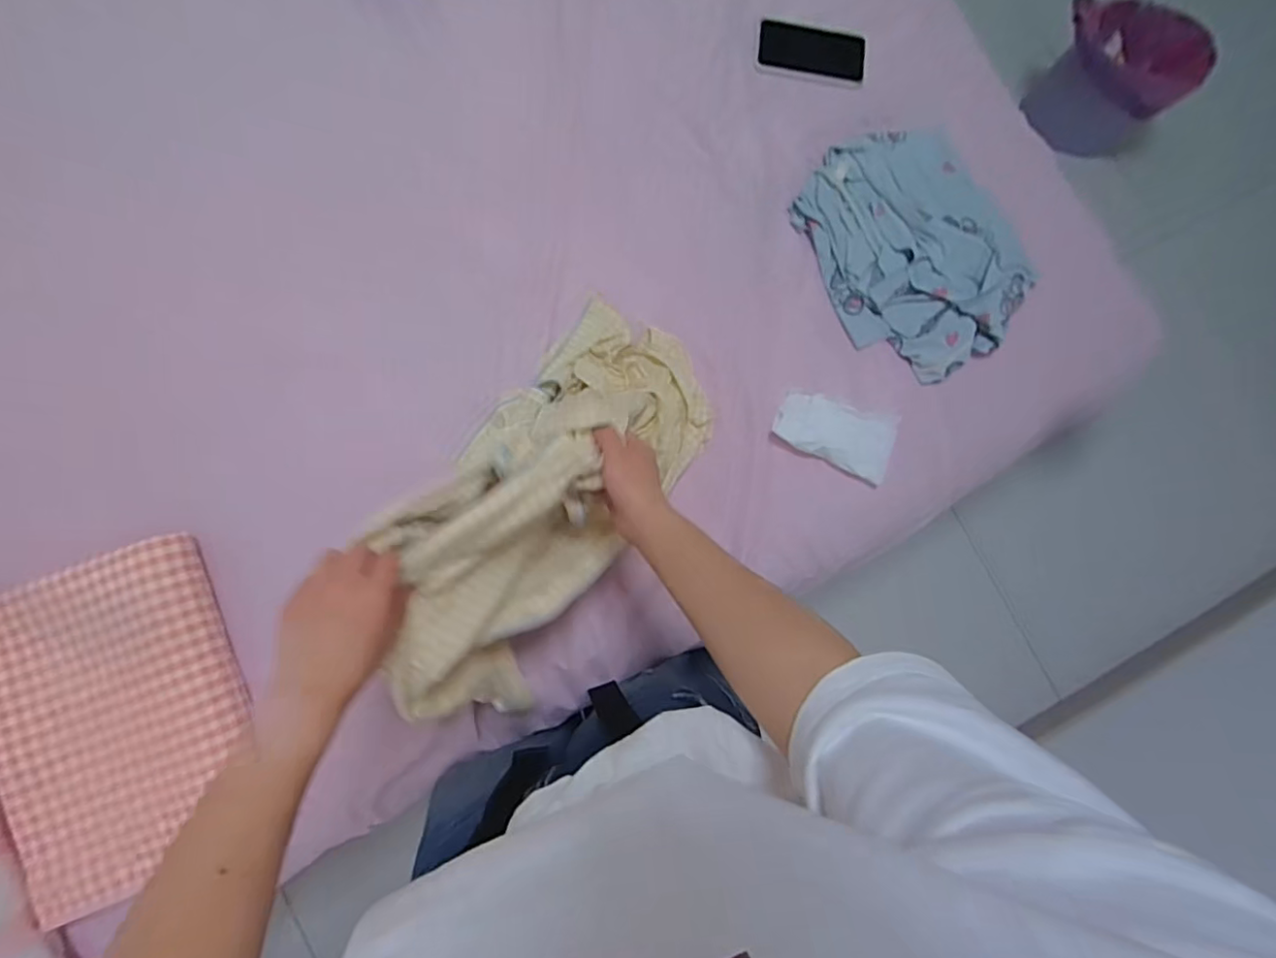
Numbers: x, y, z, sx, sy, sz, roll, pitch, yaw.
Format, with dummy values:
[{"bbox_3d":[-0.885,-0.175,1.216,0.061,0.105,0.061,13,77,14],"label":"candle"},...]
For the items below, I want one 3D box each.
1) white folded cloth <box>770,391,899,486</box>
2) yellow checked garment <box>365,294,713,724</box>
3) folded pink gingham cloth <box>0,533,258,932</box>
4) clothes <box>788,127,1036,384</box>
[{"bbox_3d":[0.249,-0.058,0.756,0.150,0.015,0.084,20,83,-1],"label":"white folded cloth"},{"bbox_3d":[-0.082,0.007,0.637,0.217,0.225,0.486,31,52,0],"label":"yellow checked garment"},{"bbox_3d":[-0.562,0.257,0.646,0.253,0.029,0.342,-22,86,-5],"label":"folded pink gingham cloth"},{"bbox_3d":[0.360,-0.300,0.770,0.245,0.032,0.321,-26,86,-6],"label":"clothes"}]

